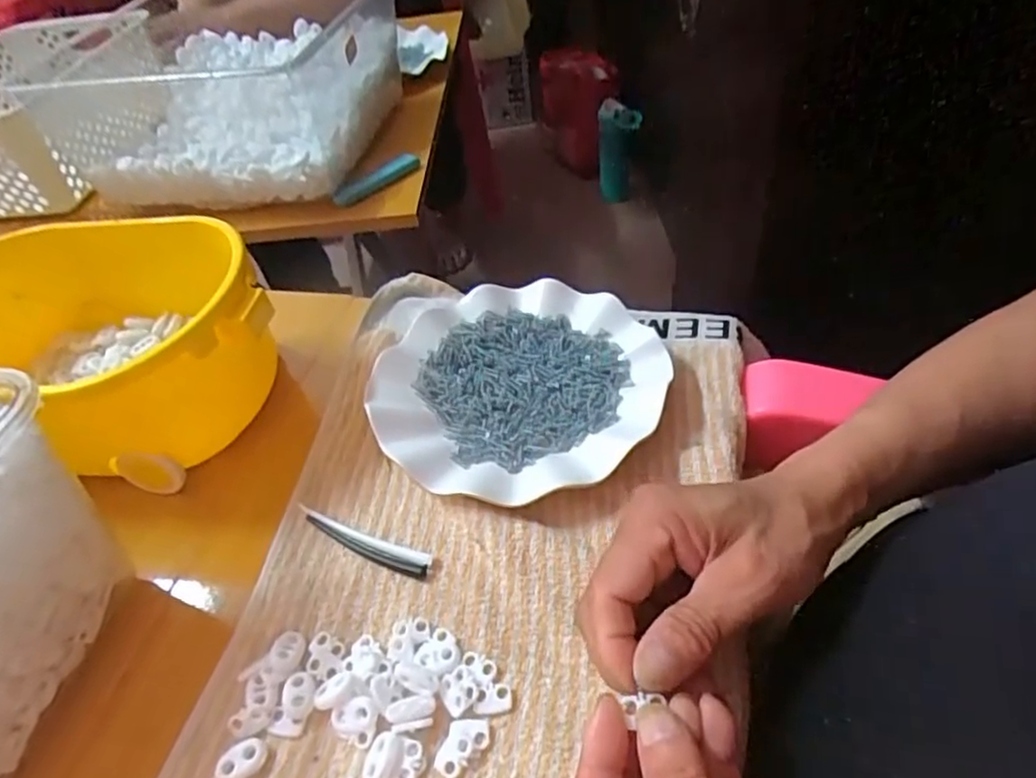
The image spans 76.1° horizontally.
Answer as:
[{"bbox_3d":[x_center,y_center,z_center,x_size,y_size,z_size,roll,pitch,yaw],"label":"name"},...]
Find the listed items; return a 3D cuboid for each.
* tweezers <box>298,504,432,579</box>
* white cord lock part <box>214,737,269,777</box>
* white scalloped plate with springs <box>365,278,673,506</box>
[{"bbox_3d":[-0.089,0.085,0.371,0.089,0.007,0.015,15,51,22],"label":"tweezers"},{"bbox_3d":[-0.125,0.169,0.300,0.023,0.007,0.015,-29,48,-17],"label":"white cord lock part"},{"bbox_3d":[-0.001,-0.003,0.428,0.175,0.024,0.177,-5,46,5],"label":"white scalloped plate with springs"}]

